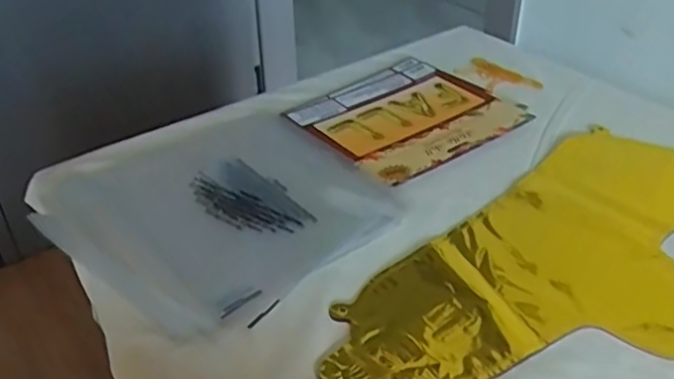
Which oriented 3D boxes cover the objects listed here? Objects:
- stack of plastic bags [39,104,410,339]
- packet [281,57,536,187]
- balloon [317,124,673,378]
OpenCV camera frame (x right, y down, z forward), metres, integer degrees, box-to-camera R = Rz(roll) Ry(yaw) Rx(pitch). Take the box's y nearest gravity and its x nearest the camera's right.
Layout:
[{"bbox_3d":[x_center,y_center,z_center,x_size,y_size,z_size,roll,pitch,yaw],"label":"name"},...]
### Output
[{"bbox_3d":[-0.097,0.008,0.537,0.240,0.011,0.241,-29,44,-34],"label":"stack of plastic bags"},{"bbox_3d":[0.070,-0.076,0.657,0.193,0.006,0.176,-26,42,-31],"label":"packet"},{"bbox_3d":[0.187,0.051,0.487,0.430,0.009,0.198,-25,42,-30],"label":"balloon"}]

